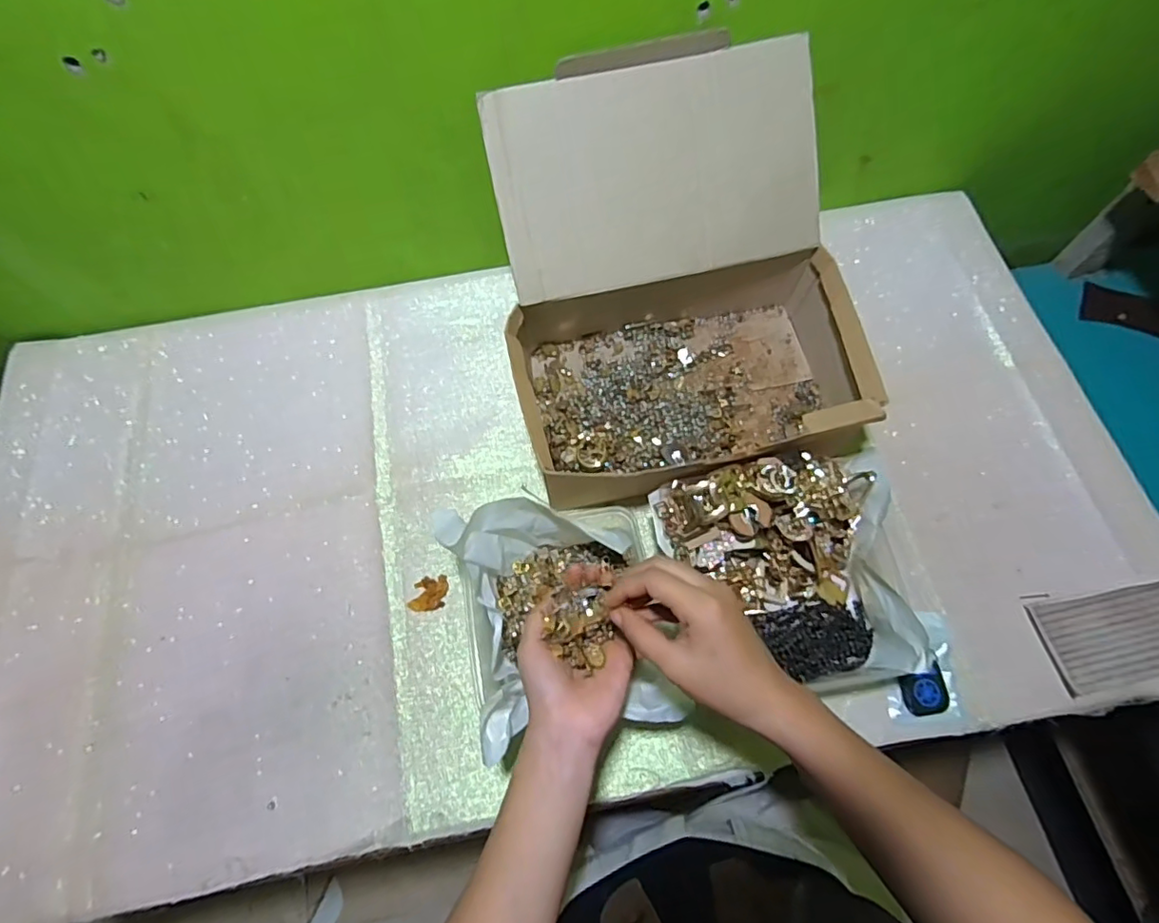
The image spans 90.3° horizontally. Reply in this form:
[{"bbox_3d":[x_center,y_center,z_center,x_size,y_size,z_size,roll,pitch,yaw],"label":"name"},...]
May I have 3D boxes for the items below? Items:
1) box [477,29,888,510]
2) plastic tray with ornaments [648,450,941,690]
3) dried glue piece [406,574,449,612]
[{"bbox_3d":[0.097,-0.170,0.565,0.325,0.226,0.349,-9,67,-1],"label":"box"},{"bbox_3d":[0.183,0.102,0.525,0.206,0.092,0.196,-8,67,-1],"label":"plastic tray with ornaments"},{"bbox_3d":[-0.151,0.131,0.575,0.037,0.007,0.035,-4,67,1],"label":"dried glue piece"}]

